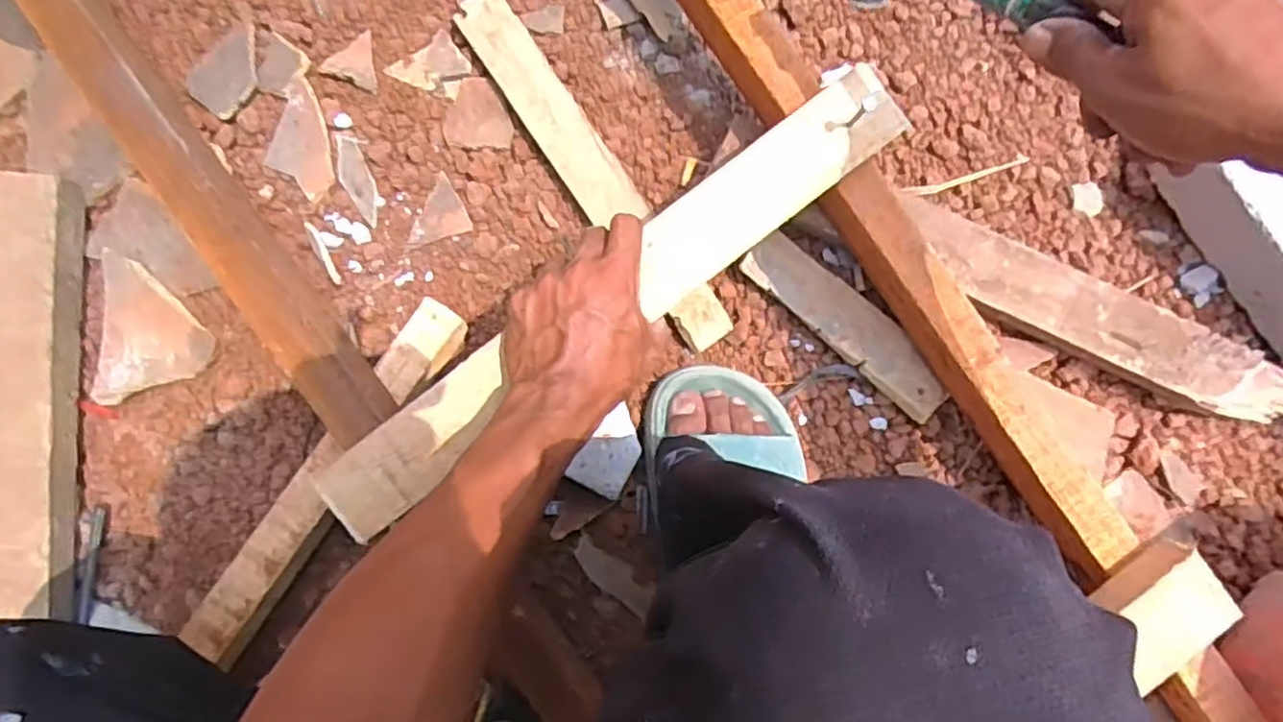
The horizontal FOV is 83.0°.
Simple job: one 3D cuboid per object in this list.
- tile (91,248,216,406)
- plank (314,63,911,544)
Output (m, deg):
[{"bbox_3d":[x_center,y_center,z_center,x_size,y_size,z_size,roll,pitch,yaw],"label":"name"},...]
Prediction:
[{"bbox_3d":[-0.419,-0.016,0.595,0.099,0.011,0.106,-43,97,5],"label":"tile"},{"bbox_3d":[-0.017,-0.042,0.479,0.448,0.019,0.056,-37,90,-3],"label":"plank"}]

